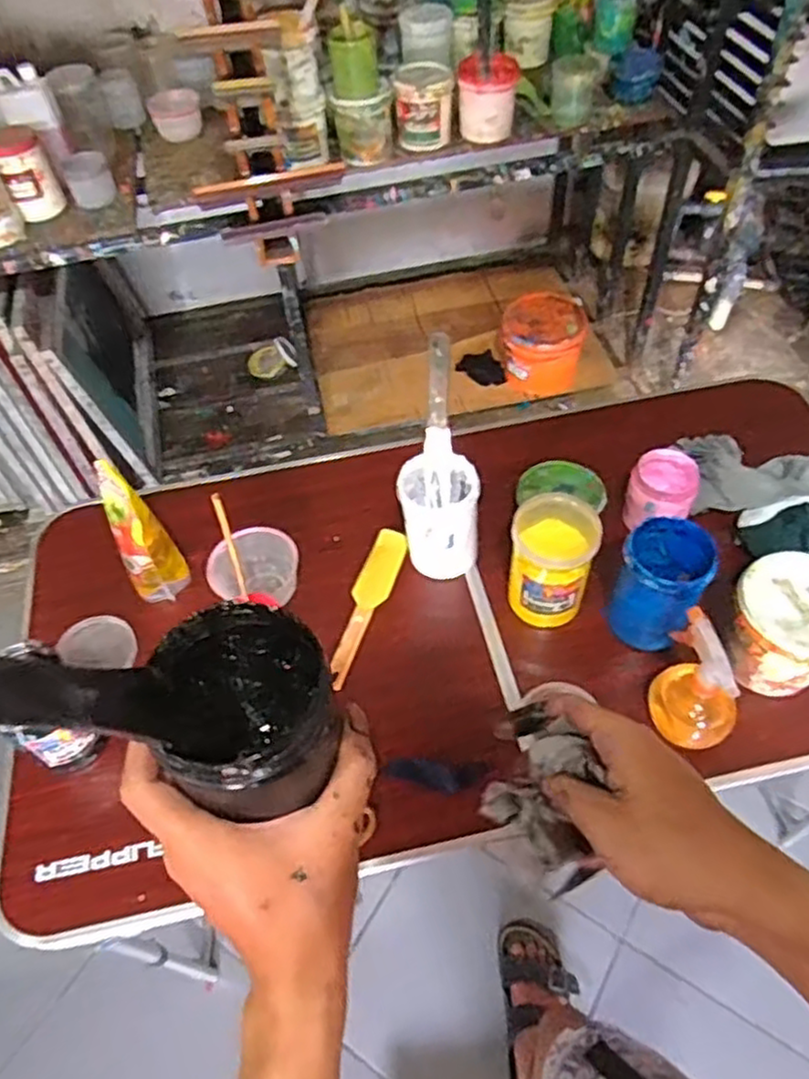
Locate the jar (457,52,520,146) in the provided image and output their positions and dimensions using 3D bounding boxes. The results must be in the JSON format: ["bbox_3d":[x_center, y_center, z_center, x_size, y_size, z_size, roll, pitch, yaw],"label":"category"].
[{"bbox_3d":[0.173,-0.917,1.501,0.121,0.117,0.132,3,54,6],"label":"jar"}]

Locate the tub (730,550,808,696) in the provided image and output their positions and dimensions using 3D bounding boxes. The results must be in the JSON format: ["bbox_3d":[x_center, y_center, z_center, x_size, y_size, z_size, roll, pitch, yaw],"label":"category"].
[{"bbox_3d":[0.431,0.101,0.818,0.122,0.132,0.116,-2,53,3],"label":"tub"}]

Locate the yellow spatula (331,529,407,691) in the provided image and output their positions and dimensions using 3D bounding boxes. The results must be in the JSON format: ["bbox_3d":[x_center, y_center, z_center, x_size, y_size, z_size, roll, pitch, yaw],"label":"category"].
[{"bbox_3d":[-0.051,0.084,0.954,0.048,0.017,0.238,13,55,13],"label":"yellow spatula"}]

